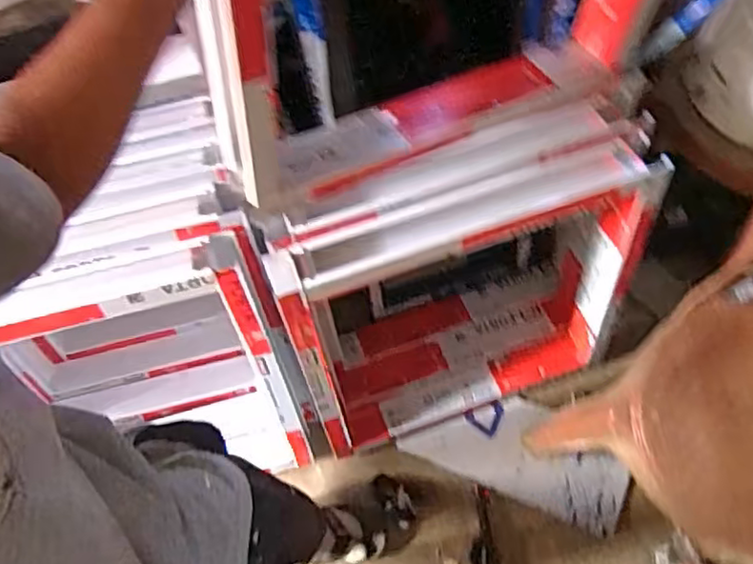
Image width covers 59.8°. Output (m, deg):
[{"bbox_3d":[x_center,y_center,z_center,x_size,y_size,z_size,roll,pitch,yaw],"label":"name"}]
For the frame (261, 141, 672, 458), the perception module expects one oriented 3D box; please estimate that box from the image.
[{"bbox_3d":[0.163,0.071,1.136,0.588,0.585,0.084,-19,55,-6],"label":"frame"}]

